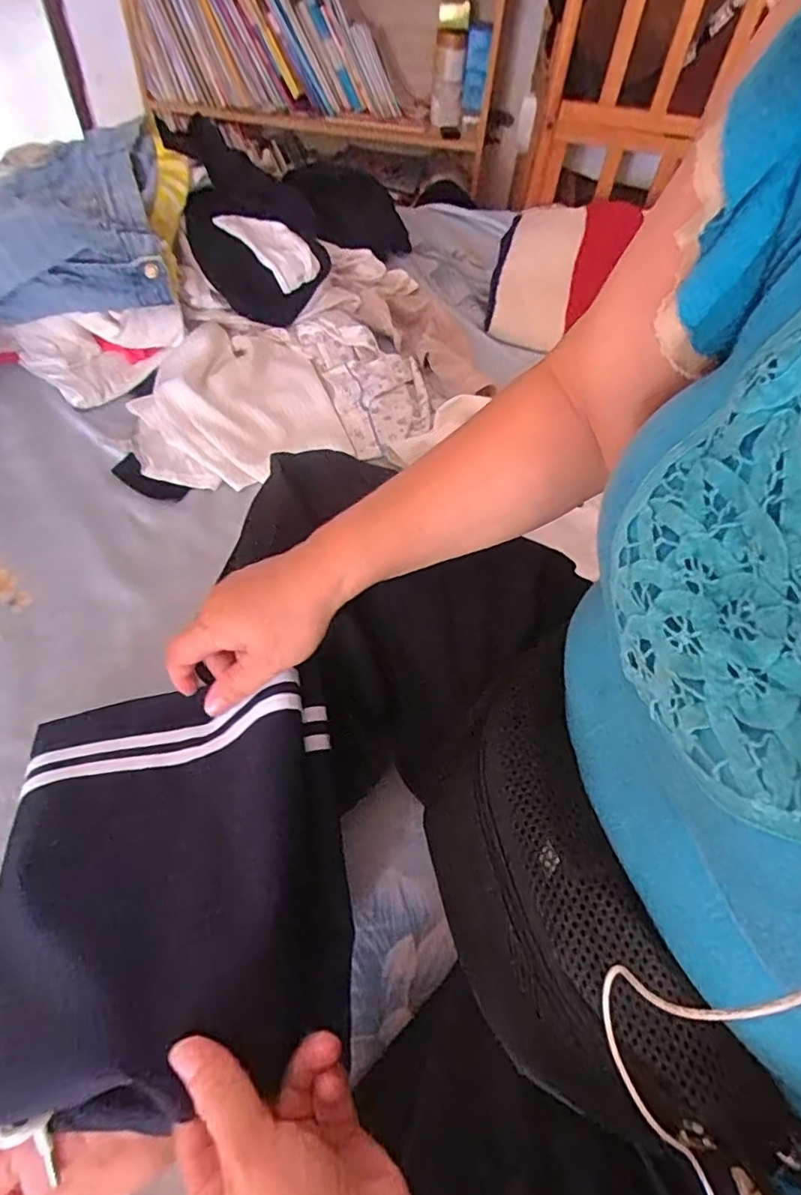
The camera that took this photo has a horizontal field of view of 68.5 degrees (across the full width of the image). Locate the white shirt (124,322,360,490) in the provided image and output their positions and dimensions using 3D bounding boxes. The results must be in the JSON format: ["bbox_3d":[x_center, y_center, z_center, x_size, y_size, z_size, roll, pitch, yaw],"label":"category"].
[{"bbox_3d":[-0.216,-0.257,0.751,0.248,0.047,0.264,-16,56,-17],"label":"white shirt"}]

